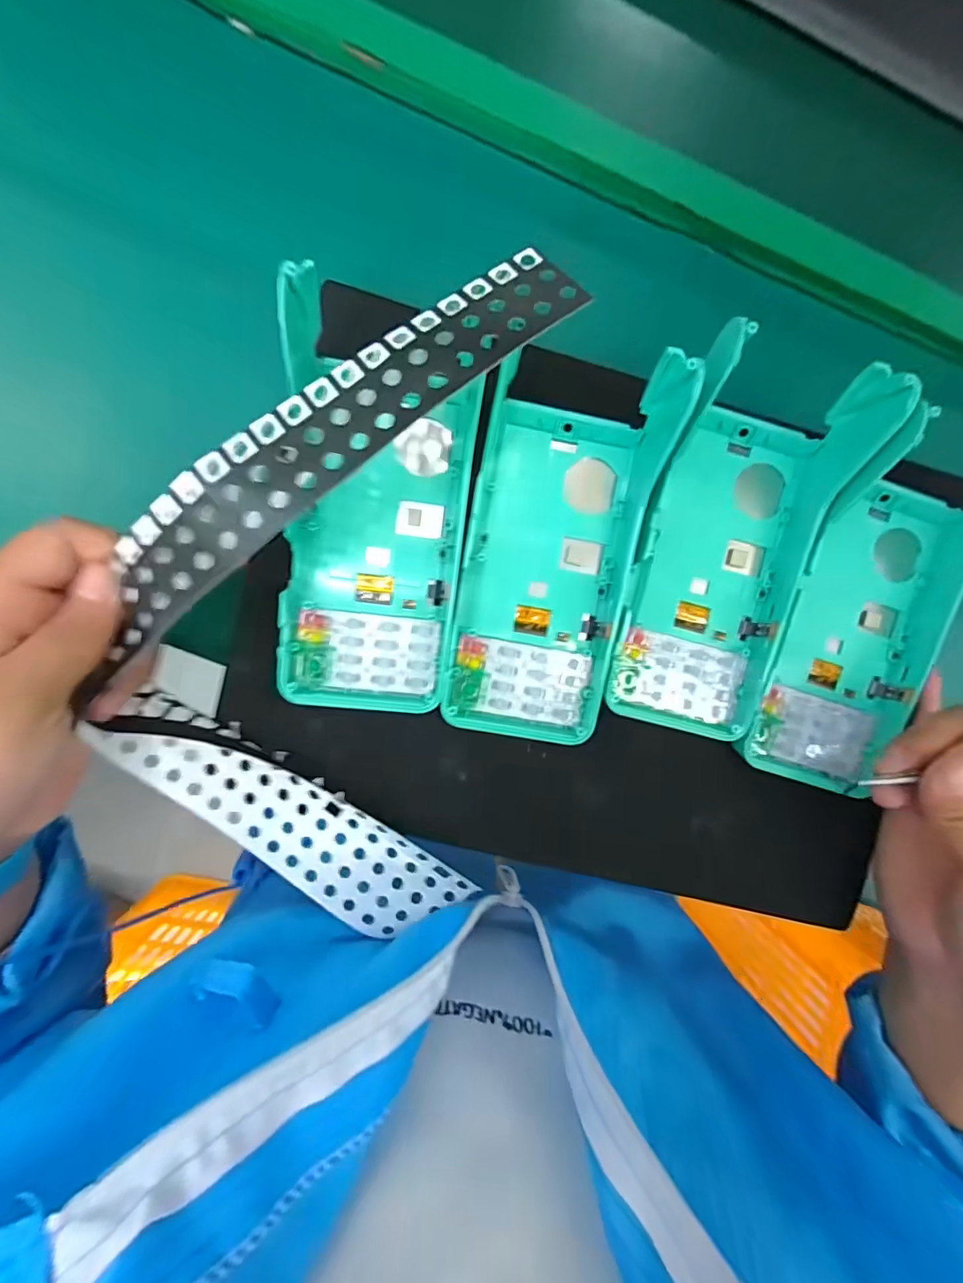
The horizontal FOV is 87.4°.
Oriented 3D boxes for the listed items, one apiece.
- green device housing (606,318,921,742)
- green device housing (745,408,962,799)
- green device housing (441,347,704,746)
[{"bbox_3d":[0.120,-0.049,0.227,0.080,0.049,0.191,17,91,-5],"label":"green device housing"},{"bbox_3d":[0.188,-0.010,0.236,0.081,0.048,0.170,17,91,-5],"label":"green device housing"},{"bbox_3d":[0.031,-0.036,0.219,0.076,0.048,0.163,11,92,-5],"label":"green device housing"}]

